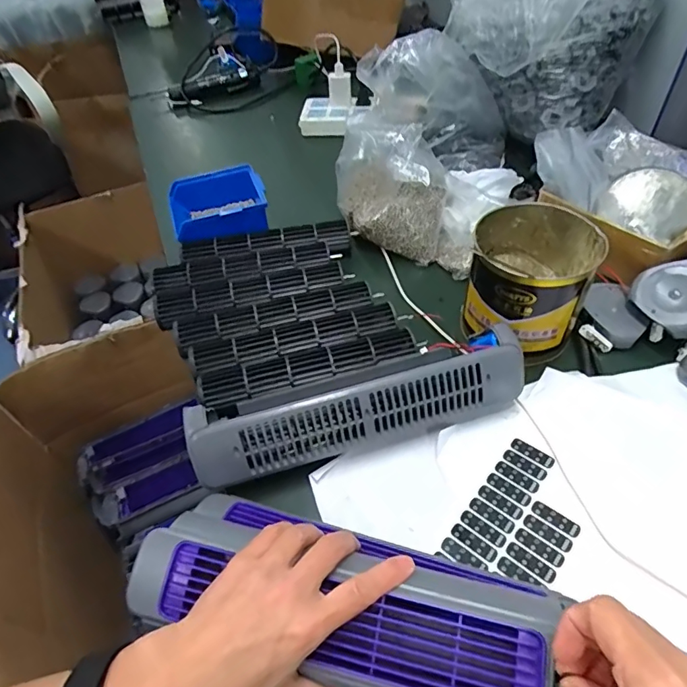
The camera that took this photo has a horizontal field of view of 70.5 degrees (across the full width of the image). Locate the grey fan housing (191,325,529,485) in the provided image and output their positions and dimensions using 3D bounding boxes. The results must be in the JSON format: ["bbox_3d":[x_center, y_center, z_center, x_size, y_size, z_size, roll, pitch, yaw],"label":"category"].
[{"bbox_3d":[0.014,0.054,0.460,0.310,0.074,0.083,-15,50,-8],"label":"grey fan housing"}]

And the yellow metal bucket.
[{"bbox_3d":[0.193,-0.067,0.513,0.112,0.102,0.122,12,51,14],"label":"yellow metal bucket"}]

